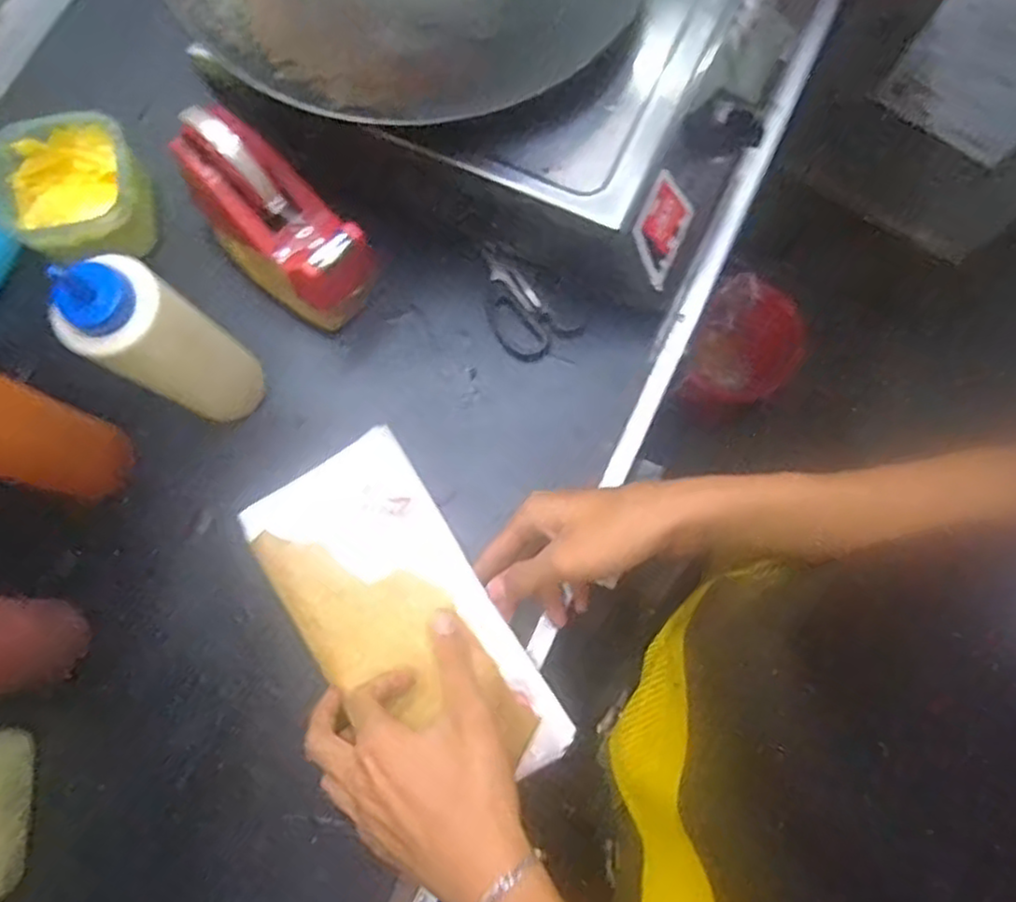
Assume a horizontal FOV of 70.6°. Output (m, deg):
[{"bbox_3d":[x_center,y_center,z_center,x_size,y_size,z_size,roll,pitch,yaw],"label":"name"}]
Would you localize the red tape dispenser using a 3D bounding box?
[{"bbox_3d":[-0.172,-0.170,0.543,0.077,0.125,0.151,-44,80,-9],"label":"red tape dispenser"}]

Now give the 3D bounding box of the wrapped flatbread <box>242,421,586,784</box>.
[{"bbox_3d":[-0.078,0.118,0.506,0.125,0.033,0.258,-32,79,-7],"label":"wrapped flatbread"}]

